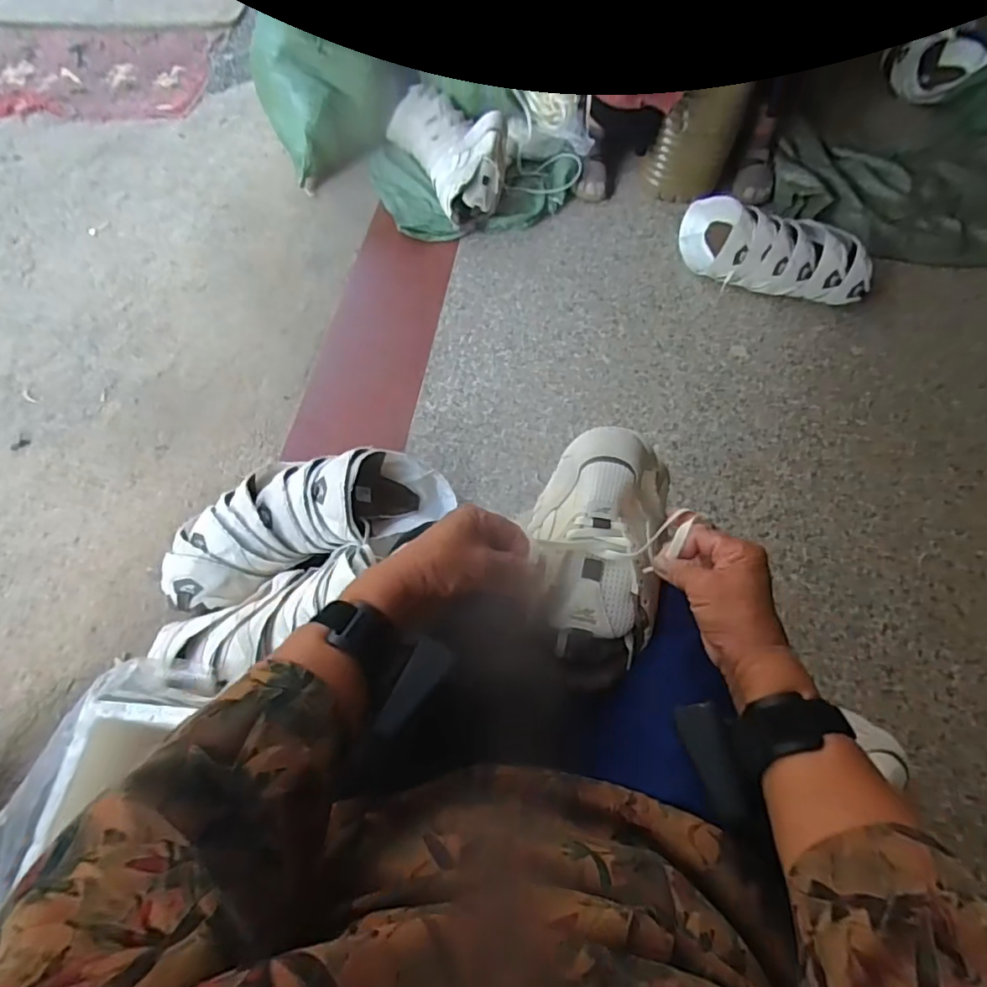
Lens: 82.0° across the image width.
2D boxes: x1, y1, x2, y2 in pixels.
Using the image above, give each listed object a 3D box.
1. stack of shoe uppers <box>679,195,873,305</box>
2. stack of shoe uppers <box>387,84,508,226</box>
[{"bbox_3d":[0.595,-0.513,1.220,0.411,0.133,0.176,26,63,12],"label":"stack of shoe uppers"},{"bbox_3d":[-0.098,-0.809,1.312,0.178,0.164,0.390,-24,66,-14],"label":"stack of shoe uppers"}]

